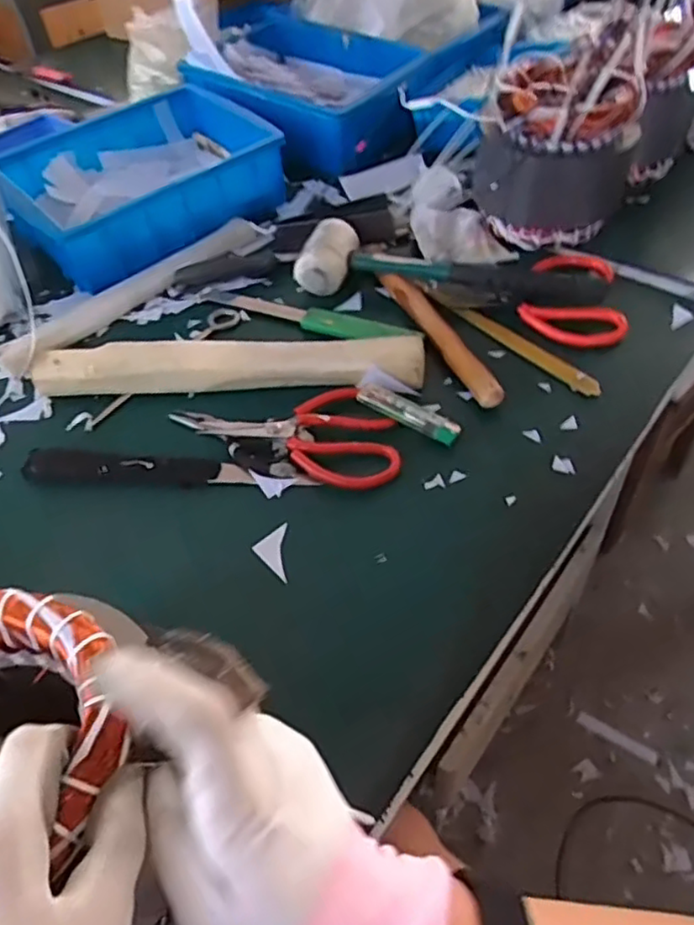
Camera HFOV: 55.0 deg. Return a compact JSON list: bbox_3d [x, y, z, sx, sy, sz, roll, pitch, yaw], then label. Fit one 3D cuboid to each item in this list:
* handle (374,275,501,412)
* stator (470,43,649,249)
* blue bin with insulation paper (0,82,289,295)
[{"bbox_3d":[0.080,-0.122,0.596,0.022,0.022,0.196,-20,51,-12],"label":"handle"},{"bbox_3d":[0.199,-0.298,0.632,0.137,0.154,0.120,20,54,20],"label":"stator"},{"bbox_3d":[-0.231,-0.317,0.742,0.267,0.068,0.200,-35,55,-23],"label":"blue bin with insulation paper"}]

